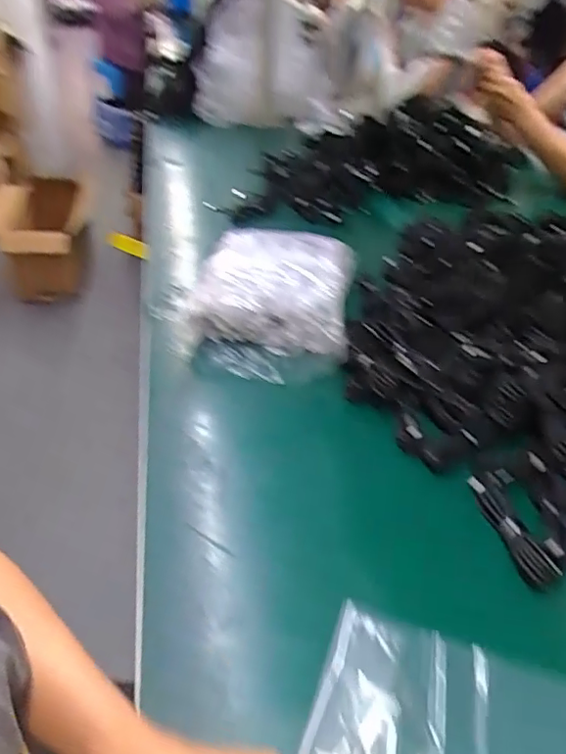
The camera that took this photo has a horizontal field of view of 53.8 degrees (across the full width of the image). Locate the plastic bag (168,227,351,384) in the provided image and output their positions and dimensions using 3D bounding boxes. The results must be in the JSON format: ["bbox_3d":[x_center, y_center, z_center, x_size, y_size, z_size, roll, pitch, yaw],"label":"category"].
[{"bbox_3d":[-0.023,-0.111,0.748,0.213,0.092,0.248,3,38,4],"label":"plastic bag"}]

